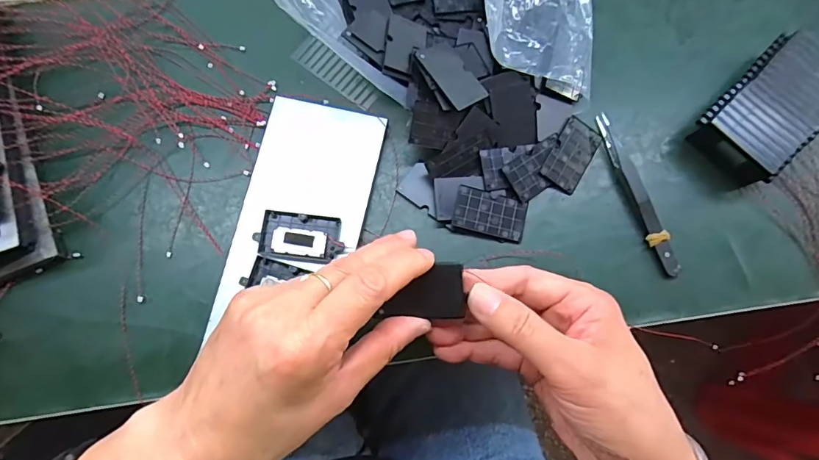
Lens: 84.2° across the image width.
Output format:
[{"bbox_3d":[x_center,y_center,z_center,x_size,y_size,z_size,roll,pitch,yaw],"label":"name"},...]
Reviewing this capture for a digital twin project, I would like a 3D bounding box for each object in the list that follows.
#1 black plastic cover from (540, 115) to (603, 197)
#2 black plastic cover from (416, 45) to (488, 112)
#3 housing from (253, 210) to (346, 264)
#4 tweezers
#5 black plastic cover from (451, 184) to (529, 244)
[{"bbox_3d":[0.112,-0.053,0.313,0.026,0.004,0.050,30,79,7],"label":"black plastic cover"},{"bbox_3d":[0.029,-0.104,0.301,0.030,0.004,0.050,-29,77,-24],"label":"black plastic cover"},{"bbox_3d":[-0.071,0.005,0.300,0.054,0.011,0.031,7,78,2],"label":"housing"},{"bbox_3d":[0.154,-0.025,0.307,0.012,0.008,0.117,-19,78,-4],"label":"tweezers"},{"bbox_3d":[0.054,-0.011,0.304,0.049,0.004,0.028,14,83,-5],"label":"black plastic cover"}]

